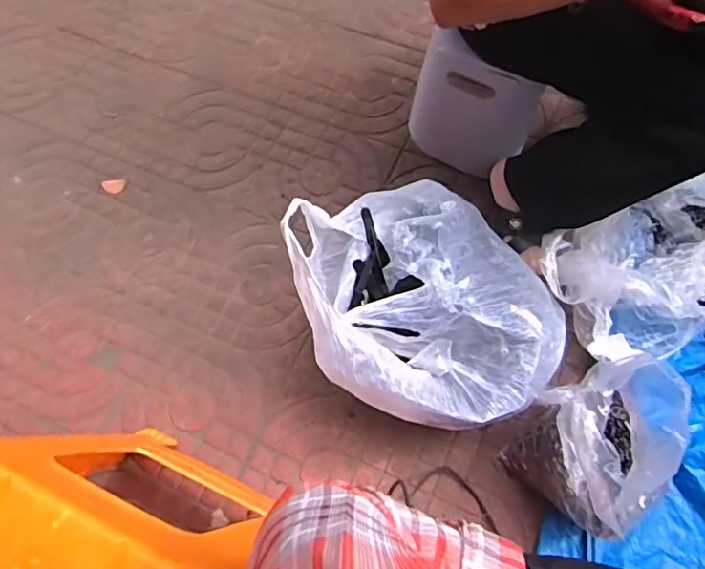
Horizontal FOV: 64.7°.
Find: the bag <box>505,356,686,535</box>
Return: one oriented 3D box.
[{"bbox_3d":[0.350,0.227,0.772,0.188,0.294,0.192,-25,71,-5],"label":"bag"}]

